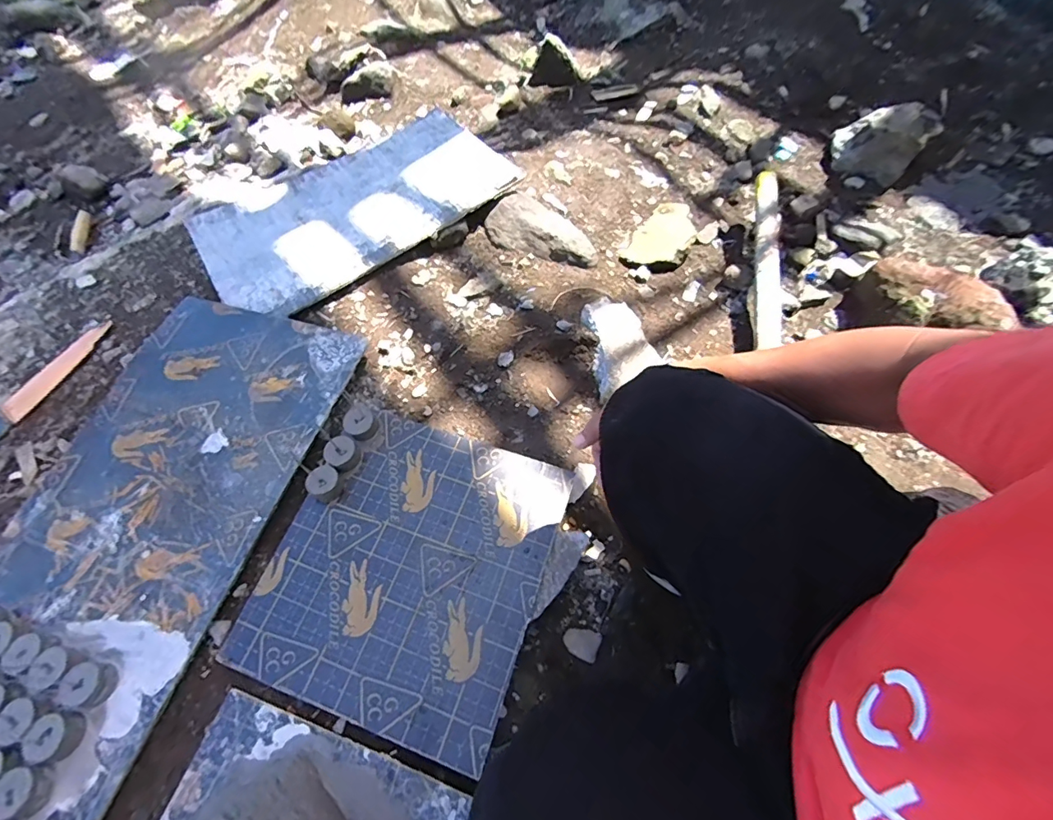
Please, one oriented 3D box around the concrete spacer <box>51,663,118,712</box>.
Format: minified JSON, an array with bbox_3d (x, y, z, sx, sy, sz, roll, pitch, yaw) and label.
[{"bbox_3d":[-0.617,0.384,0.654,0.061,0.029,0.055,7,61,3],"label":"concrete spacer"}]

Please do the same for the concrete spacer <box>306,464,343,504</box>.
[{"bbox_3d":[-0.336,0.123,0.782,0.050,0.037,0.054,37,70,19],"label":"concrete spacer"}]

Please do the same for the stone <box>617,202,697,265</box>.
[{"bbox_3d":[0.329,-0.416,1.127,0.131,0.071,0.200,32,68,21],"label":"stone"}]

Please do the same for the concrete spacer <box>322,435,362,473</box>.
[{"bbox_3d":[-0.315,0.075,0.803,0.048,0.038,0.051,1,60,-1],"label":"concrete spacer"}]

